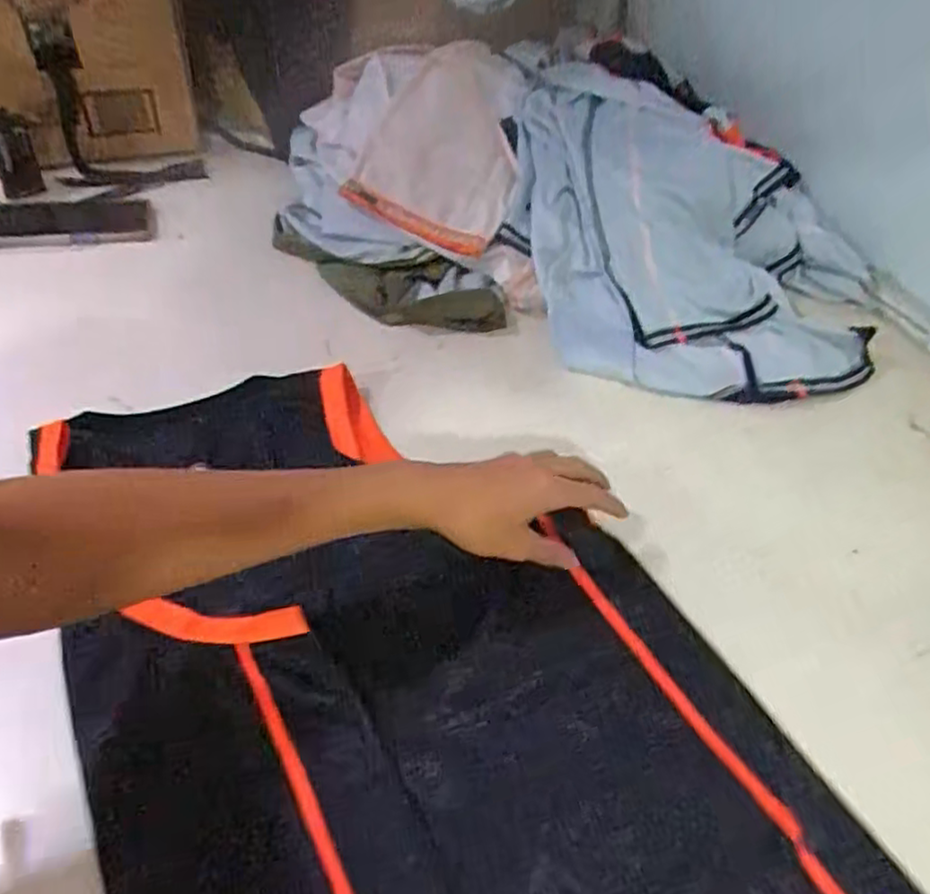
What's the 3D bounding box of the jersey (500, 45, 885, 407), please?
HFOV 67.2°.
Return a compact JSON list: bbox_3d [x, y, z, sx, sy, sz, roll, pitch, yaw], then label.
[{"bbox_3d":[0.252,-0.263,0.782,0.377,0.167,0.467,-5,46,-11],"label":"jersey"}]

